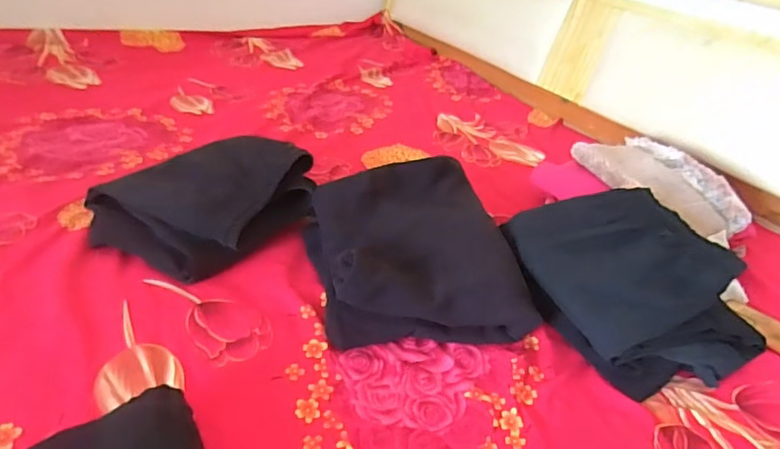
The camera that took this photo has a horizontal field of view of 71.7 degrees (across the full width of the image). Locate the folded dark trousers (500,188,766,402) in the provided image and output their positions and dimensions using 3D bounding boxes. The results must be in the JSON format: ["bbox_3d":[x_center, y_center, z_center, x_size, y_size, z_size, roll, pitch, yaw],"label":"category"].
[{"bbox_3d":[0.342,0.073,0.802,0.235,0.130,0.337,-10,36,-27],"label":"folded dark trousers"}]

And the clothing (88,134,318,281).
[{"bbox_3d":[-0.302,-0.041,0.877,0.254,0.117,0.309,27,37,27],"label":"clothing"}]

